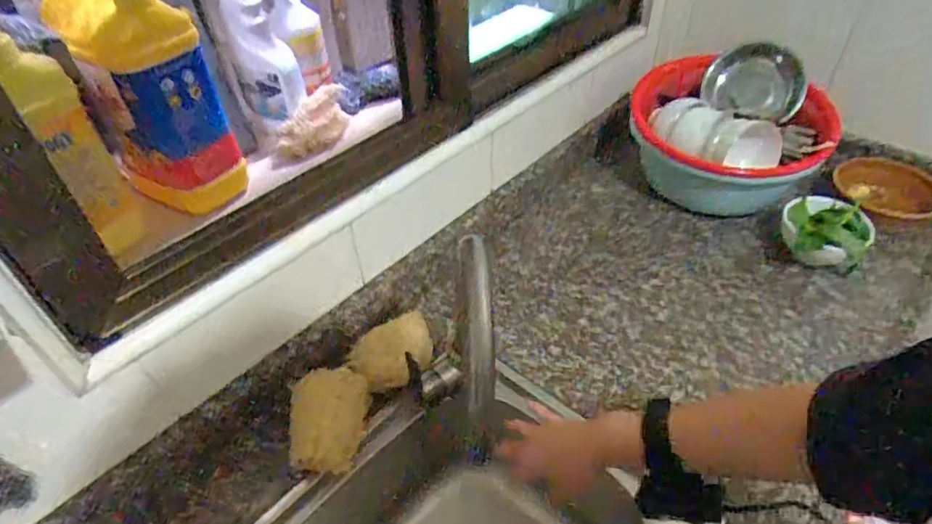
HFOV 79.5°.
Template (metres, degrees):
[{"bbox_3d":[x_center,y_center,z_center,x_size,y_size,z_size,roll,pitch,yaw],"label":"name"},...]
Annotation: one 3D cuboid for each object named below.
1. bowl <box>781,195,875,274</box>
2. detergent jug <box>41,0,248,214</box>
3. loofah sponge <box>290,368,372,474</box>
[{"bbox_3d":[0.503,-0.037,0.788,0.107,0.072,0.106,-1,44,1],"label":"bowl"},{"bbox_3d":[-0.337,-0.197,0.593,0.115,0.269,0.135,-27,49,-23],"label":"detergent jug"},{"bbox_3d":[-0.150,0.172,0.614,0.079,0.023,0.105,8,66,-18],"label":"loofah sponge"}]

